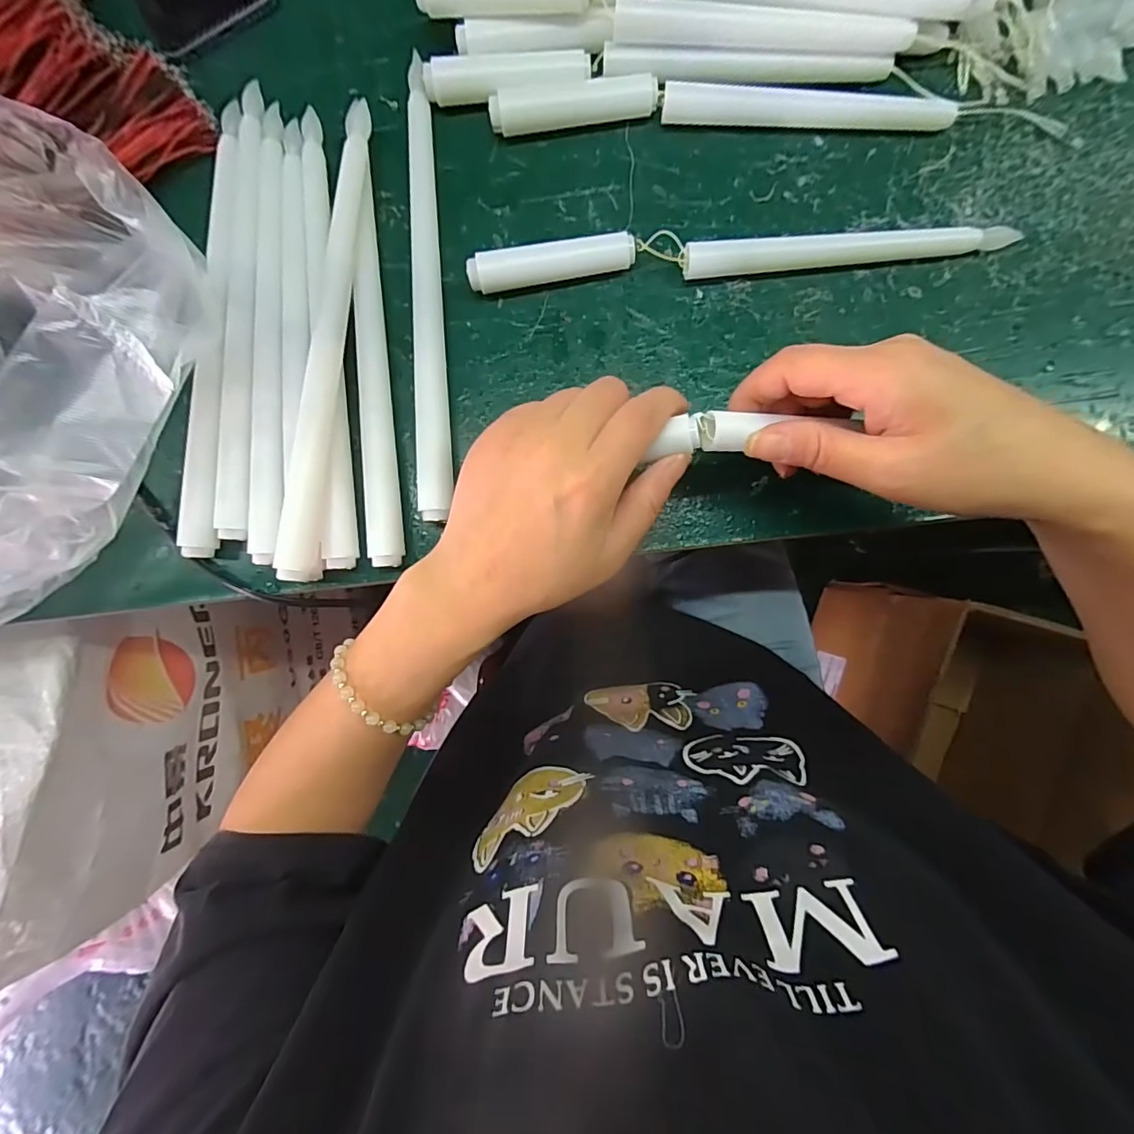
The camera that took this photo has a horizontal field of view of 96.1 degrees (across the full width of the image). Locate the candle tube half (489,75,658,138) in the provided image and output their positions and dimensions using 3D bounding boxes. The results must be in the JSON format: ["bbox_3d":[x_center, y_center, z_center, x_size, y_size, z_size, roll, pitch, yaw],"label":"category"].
[{"bbox_3d":[0.004,-0.244,0.270,0.086,0.018,0.017,-6,90,3],"label":"candle tube half"}]

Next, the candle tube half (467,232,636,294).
[{"bbox_3d":[-0.008,-0.161,0.273,0.087,0.021,0.016,-8,90,3],"label":"candle tube half"}]

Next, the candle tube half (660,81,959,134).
[{"bbox_3d":[0.124,-0.242,0.265,0.146,0.013,0.020,4,91,2],"label":"candle tube half"}]

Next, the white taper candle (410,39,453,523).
[{"bbox_3d":[-0.074,-0.145,0.278,0.017,0.019,0.235,-1,91,3],"label":"white taper candle"}]

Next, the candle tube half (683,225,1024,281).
[{"bbox_3d":[0.145,-0.168,0.266,0.165,0.015,0.017,-5,90,3],"label":"candle tube half"}]

